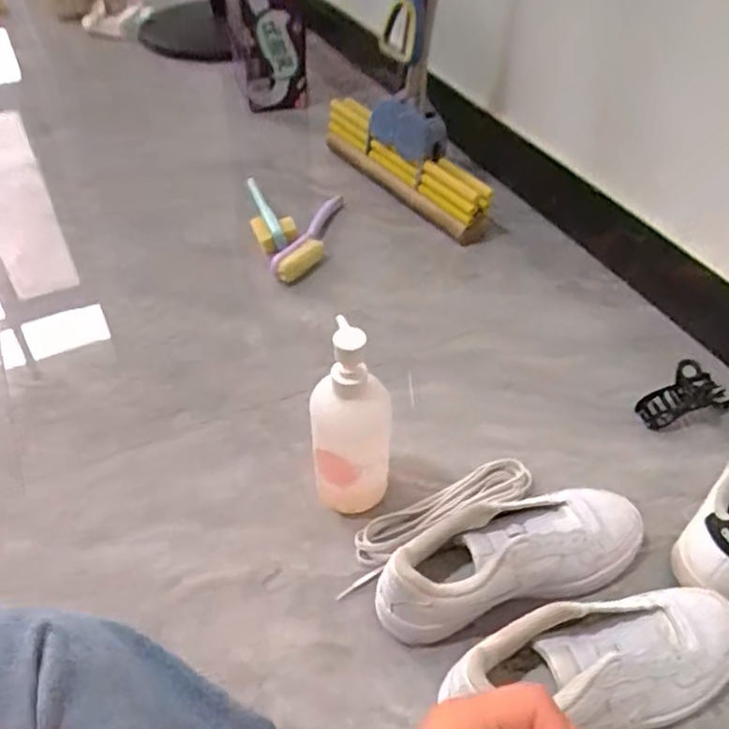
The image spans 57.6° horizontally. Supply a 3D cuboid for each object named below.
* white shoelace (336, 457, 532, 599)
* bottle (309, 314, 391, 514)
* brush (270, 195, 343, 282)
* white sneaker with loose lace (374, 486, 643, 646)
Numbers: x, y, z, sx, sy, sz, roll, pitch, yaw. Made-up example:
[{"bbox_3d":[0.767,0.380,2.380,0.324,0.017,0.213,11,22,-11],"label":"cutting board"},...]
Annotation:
[{"bbox_3d":[0.069,0.151,0.658,0.217,0.024,0.049,-22,48,-20],"label":"white shoelace"},{"bbox_3d":[-0.012,0.060,0.610,0.075,0.215,0.059,-3,45,-3],"label":"bottle"},{"bbox_3d":[-0.075,-0.192,1.008,0.063,0.048,0.226,15,47,15],"label":"brush"},{"bbox_3d":[0.131,0.165,0.587,0.251,0.084,0.097,-12,46,-11],"label":"white sneaker with loose lace"}]

